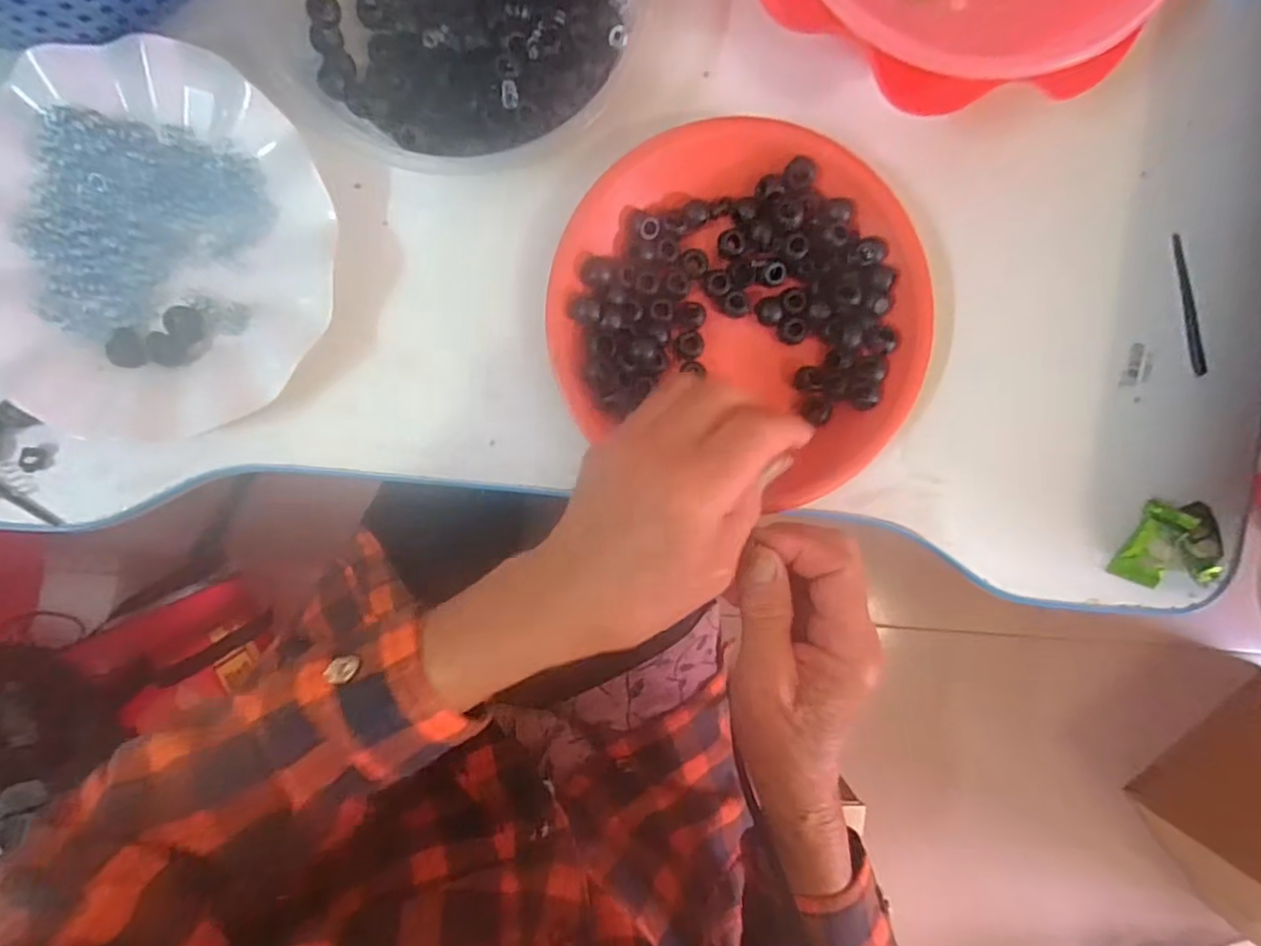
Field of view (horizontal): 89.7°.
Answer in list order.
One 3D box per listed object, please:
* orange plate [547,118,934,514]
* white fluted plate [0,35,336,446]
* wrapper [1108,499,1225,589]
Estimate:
[{"bbox_3d":[0.058,-0.085,0.334,0.189,0.029,0.176,0,95,-5],"label":"orange plate"},{"bbox_3d":[-0.240,-0.109,0.313,0.176,0.017,0.179,0,95,-5],"label":"white fluted plate"},{"bbox_3d":[0.312,0.041,0.366,0.061,0.012,0.048,4,94,-5],"label":"wrapper"}]

